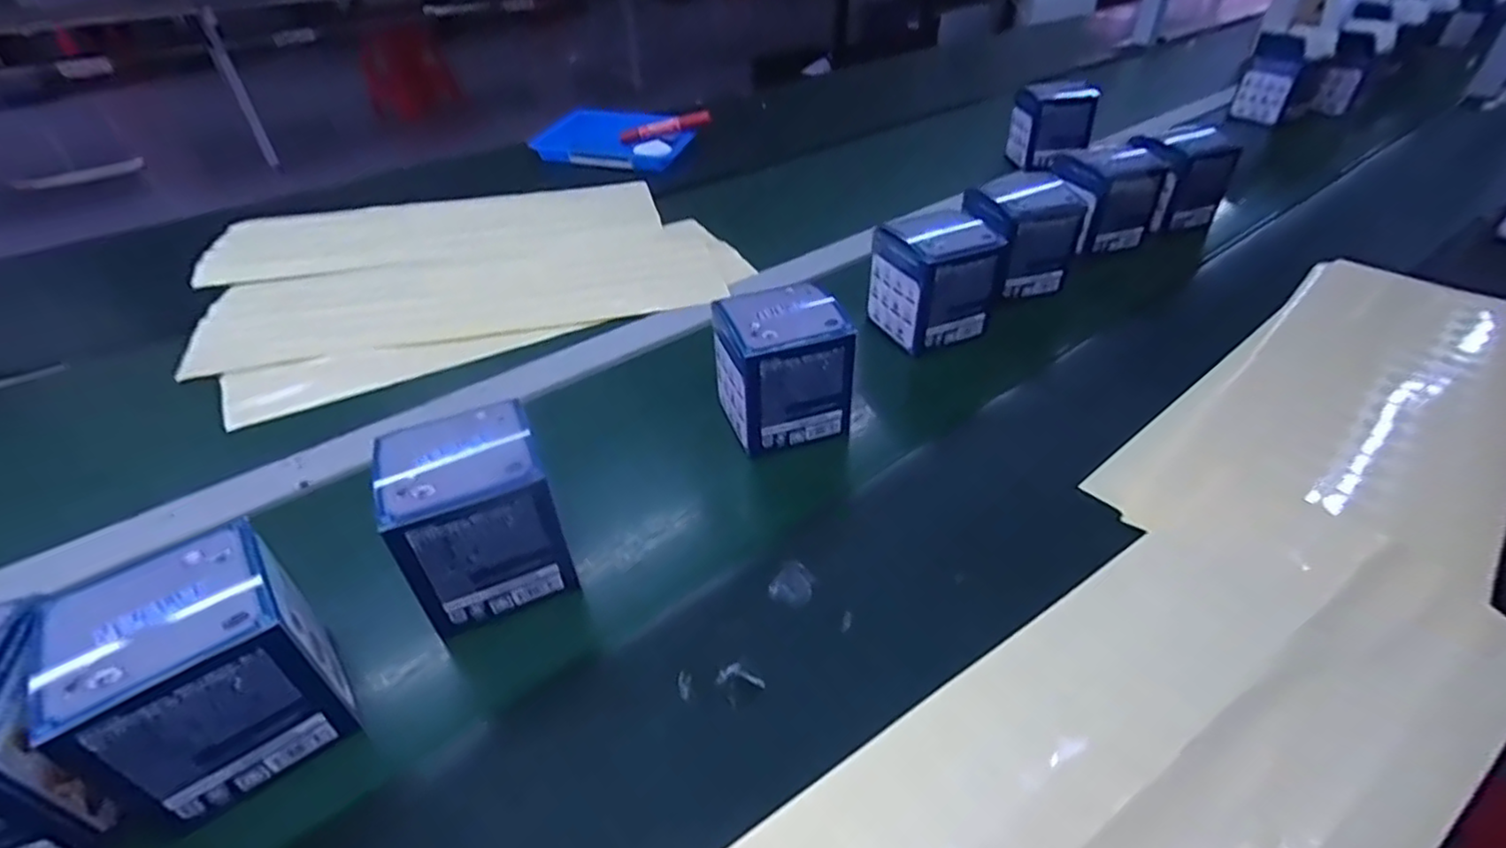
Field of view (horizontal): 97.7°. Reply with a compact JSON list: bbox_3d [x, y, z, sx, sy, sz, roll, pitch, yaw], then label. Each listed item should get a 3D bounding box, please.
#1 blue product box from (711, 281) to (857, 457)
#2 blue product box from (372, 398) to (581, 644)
[{"bbox_3d":[0.020,-0.043,0.490,0.087,0.095,0.074,-13,39,-13],"label":"blue product box"},{"bbox_3d":[-0.157,0.053,0.378,0.086,0.094,0.074,-18,40,-18],"label":"blue product box"}]

